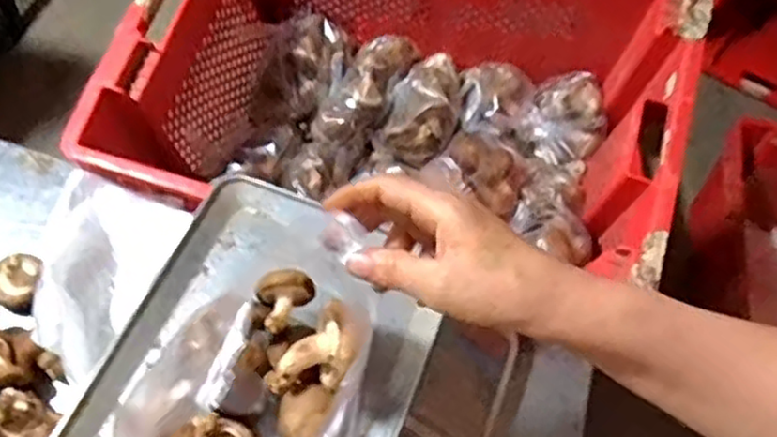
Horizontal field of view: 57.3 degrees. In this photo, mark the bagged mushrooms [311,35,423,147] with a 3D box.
[{"bbox_3d":[-0.031,-0.184,0.989,0.091,0.078,0.196,32,75,15],"label":"bagged mushrooms"}]

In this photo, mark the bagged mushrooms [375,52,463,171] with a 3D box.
[{"bbox_3d":[0.048,-0.151,0.963,0.100,0.070,0.156,22,59,9],"label":"bagged mushrooms"}]

